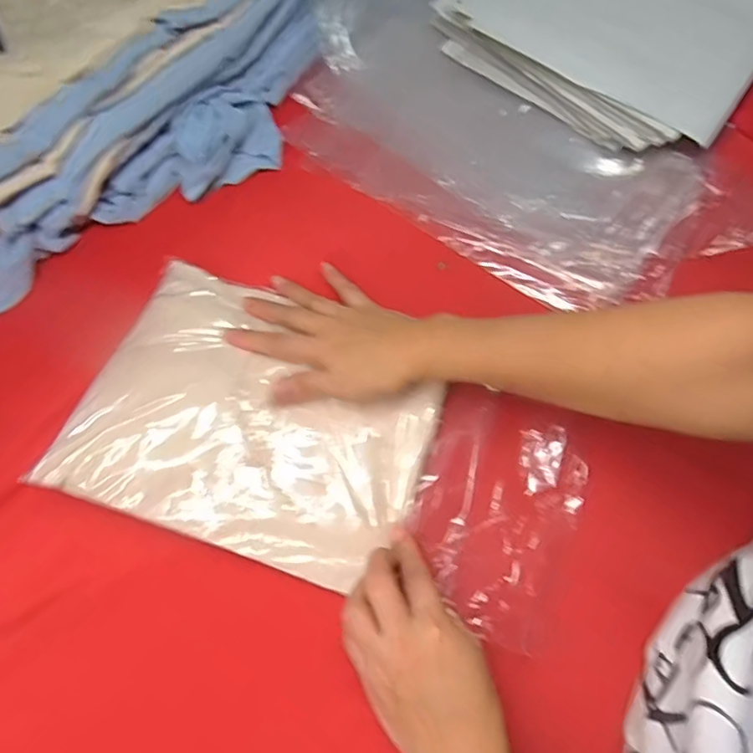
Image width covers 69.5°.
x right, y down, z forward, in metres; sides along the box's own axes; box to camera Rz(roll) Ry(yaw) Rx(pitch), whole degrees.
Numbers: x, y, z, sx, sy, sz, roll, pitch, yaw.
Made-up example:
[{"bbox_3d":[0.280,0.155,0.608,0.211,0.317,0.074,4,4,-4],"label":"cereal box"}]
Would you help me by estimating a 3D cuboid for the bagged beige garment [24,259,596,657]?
[{"bbox_3d":[-0.038,0.049,0.402,0.365,0.038,0.212,18,71,4],"label":"bagged beige garment"}]

